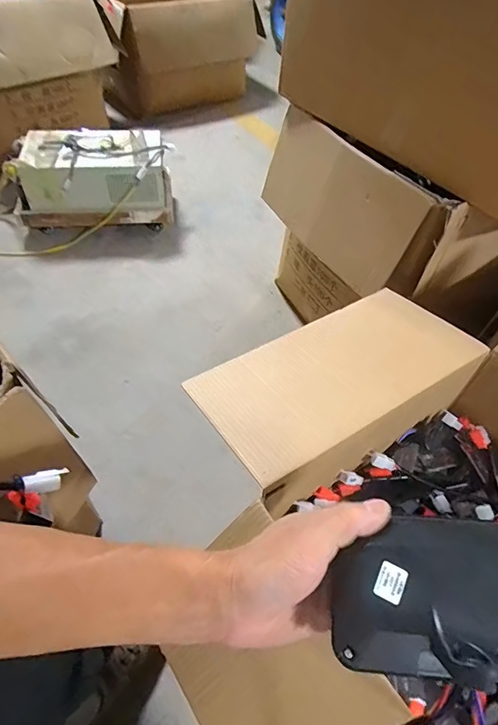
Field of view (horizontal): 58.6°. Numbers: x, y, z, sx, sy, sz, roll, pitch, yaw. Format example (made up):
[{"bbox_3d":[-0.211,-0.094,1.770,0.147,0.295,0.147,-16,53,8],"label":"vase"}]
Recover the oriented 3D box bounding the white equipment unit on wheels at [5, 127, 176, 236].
[{"bbox_3d":[-0.479,-0.566,1.387,0.472,0.217,0.268,0,51,-5],"label":"white equipment unit on wheels"}]

